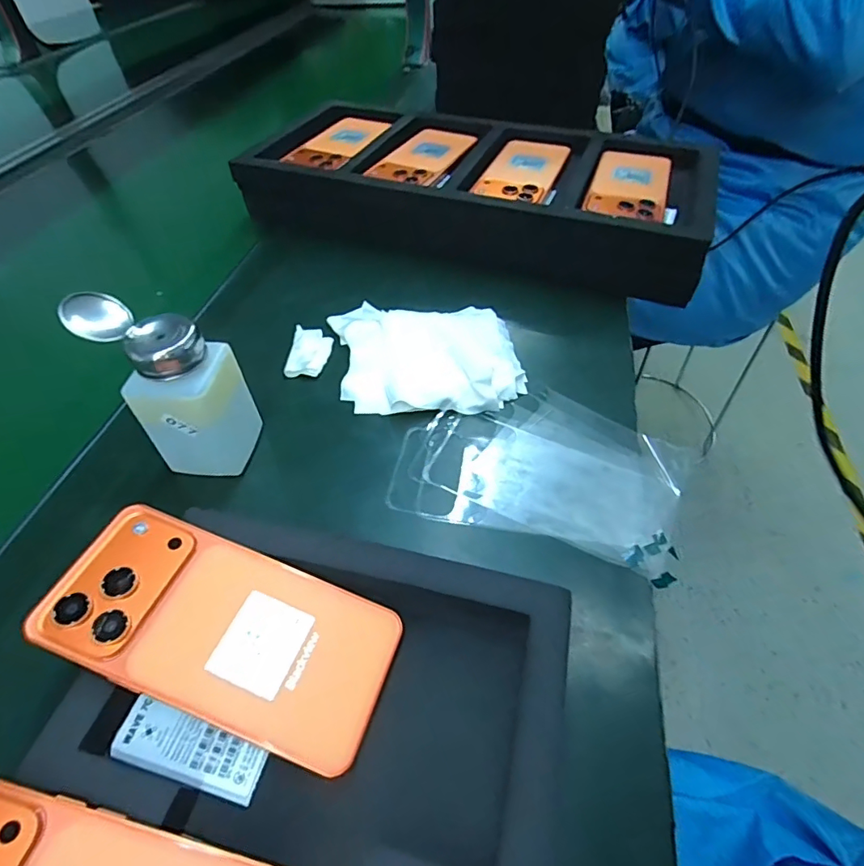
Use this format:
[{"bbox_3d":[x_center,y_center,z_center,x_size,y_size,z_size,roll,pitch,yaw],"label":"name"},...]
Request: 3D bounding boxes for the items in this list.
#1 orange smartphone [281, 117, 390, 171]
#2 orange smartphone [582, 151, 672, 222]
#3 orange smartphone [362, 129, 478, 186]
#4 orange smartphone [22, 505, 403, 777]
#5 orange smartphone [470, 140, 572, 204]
[{"bbox_3d":[-0.108,-0.349,0.593,0.075,0.007,0.142,18,53,17],"label":"orange smartphone"},{"bbox_3d":[0.208,-0.261,0.520,0.076,0.017,0.159,14,52,14],"label":"orange smartphone"},{"bbox_3d":[-0.007,-0.320,0.570,0.077,0.009,0.158,17,52,16],"label":"orange smartphone"},{"bbox_3d":[-0.099,0.093,0.240,0.159,0.005,0.074,22,53,4],"label":"orange smartphone"},{"bbox_3d":[0.100,-0.288,0.542,0.073,0.009,0.153,17,52,16],"label":"orange smartphone"}]

